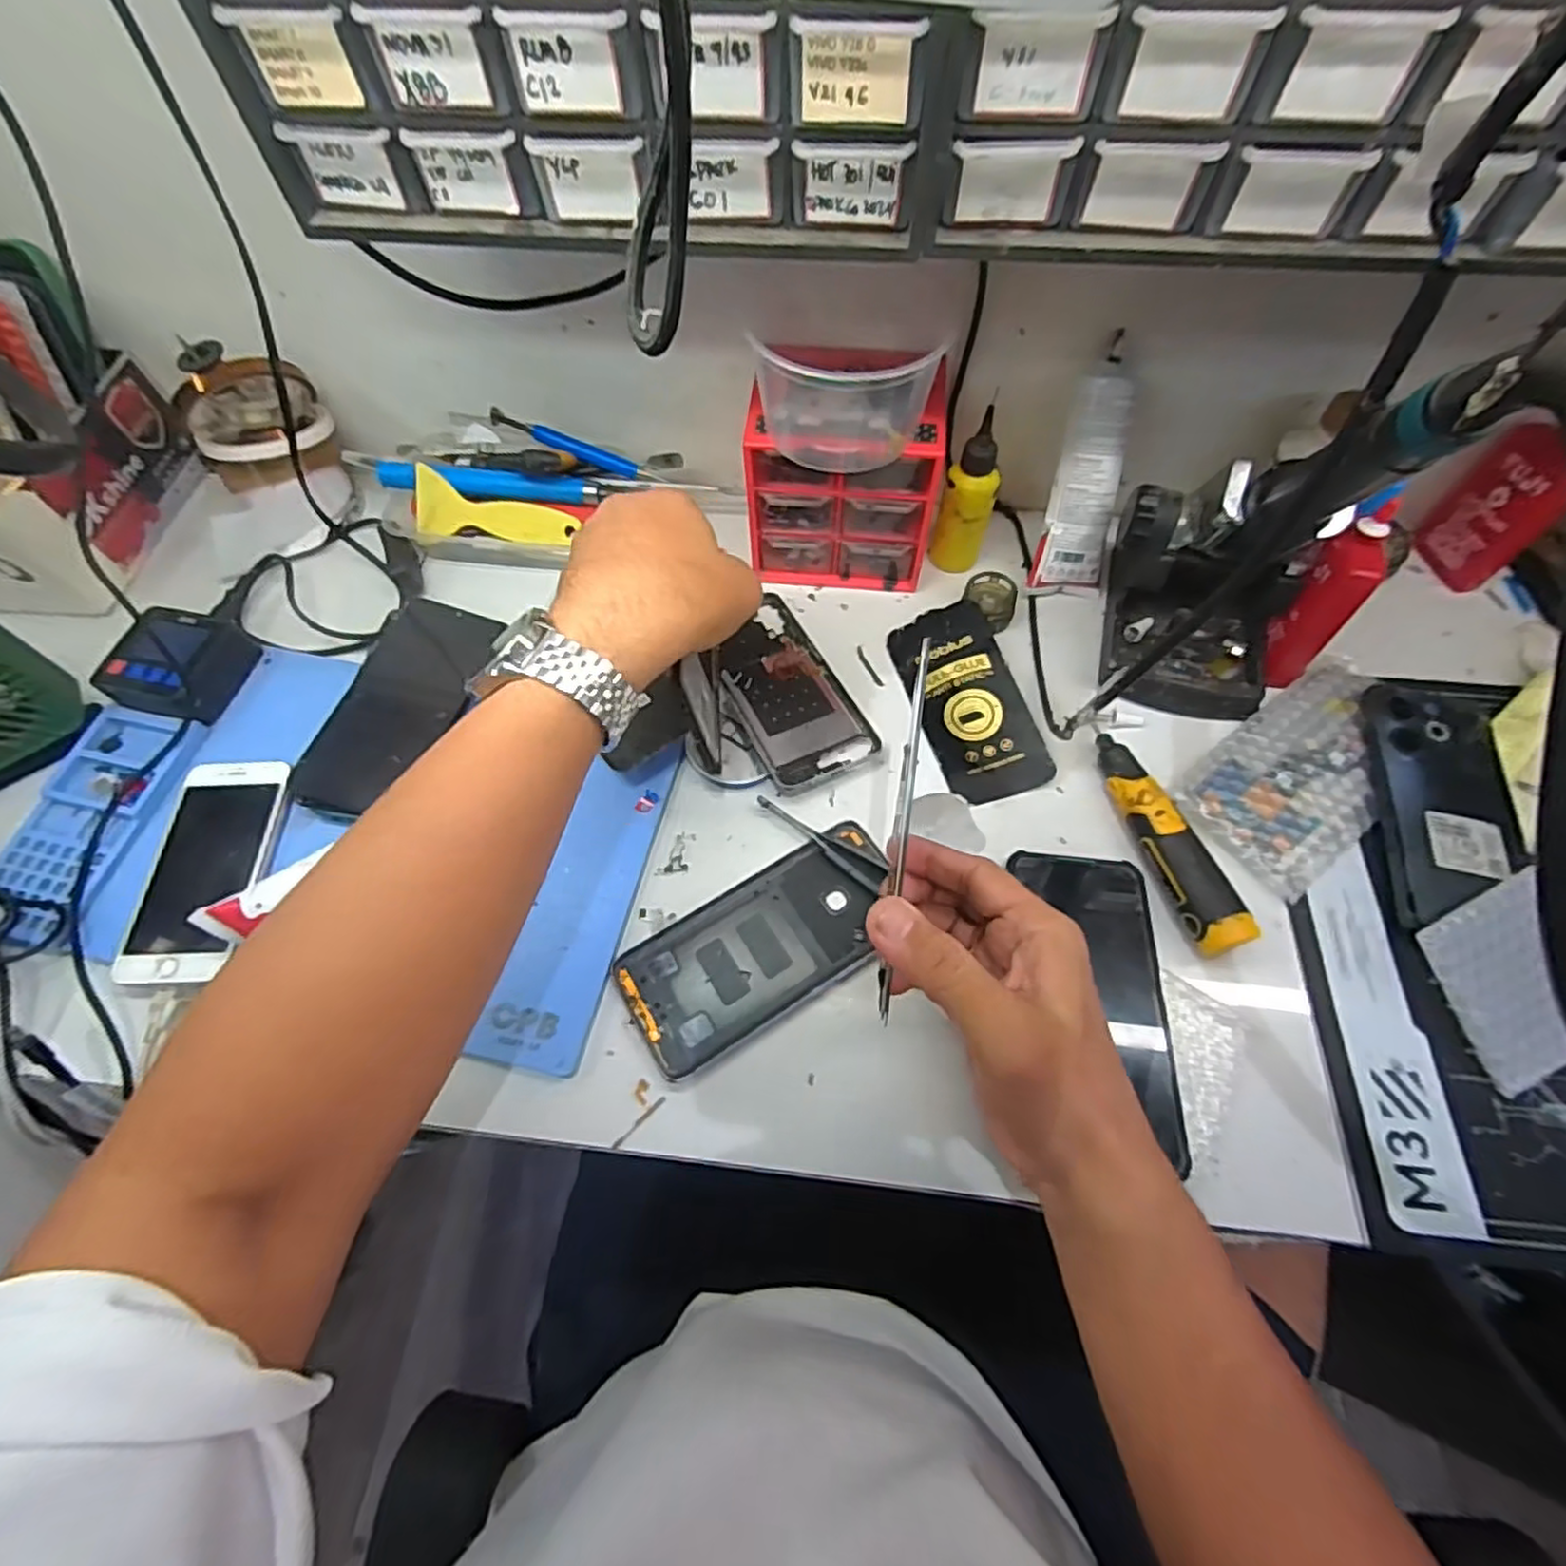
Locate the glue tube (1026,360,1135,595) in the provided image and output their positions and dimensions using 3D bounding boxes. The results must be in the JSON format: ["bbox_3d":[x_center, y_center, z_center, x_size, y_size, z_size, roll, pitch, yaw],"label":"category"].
[{"bbox_3d":[0.211,-0.205,0.491,0.049,0.145,0.028,3,29,2],"label":"glue tube"}]

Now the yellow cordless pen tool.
[{"bbox_3d":[0.227,0.031,0.426,0.031,0.025,0.145,-19,64,-8],"label":"yellow cordless pen tool"}]

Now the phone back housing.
[{"bbox_3d":[-0.011,0.088,0.402,0.165,0.007,0.078,-30,66,-14],"label":"phone back housing"}]

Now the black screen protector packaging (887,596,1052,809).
[{"bbox_3d":[0.126,-0.059,0.486,0.069,0.007,0.145,-19,68,3],"label":"black screen protector packaging"}]

